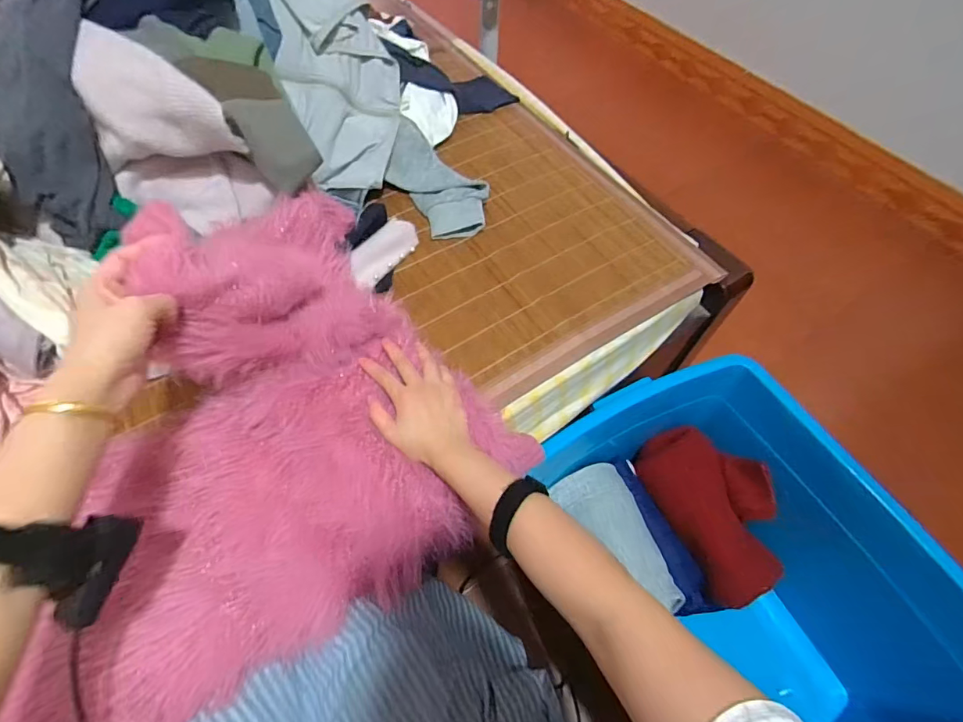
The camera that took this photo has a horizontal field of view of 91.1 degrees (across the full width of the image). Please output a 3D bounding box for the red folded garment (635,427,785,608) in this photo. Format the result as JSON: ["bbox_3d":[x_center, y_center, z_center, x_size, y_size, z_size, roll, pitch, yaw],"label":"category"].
[{"bbox_3d":[0.422,0.261,0.847,0.131,0.179,0.297,-27,63,-17],"label":"red folded garment"}]

